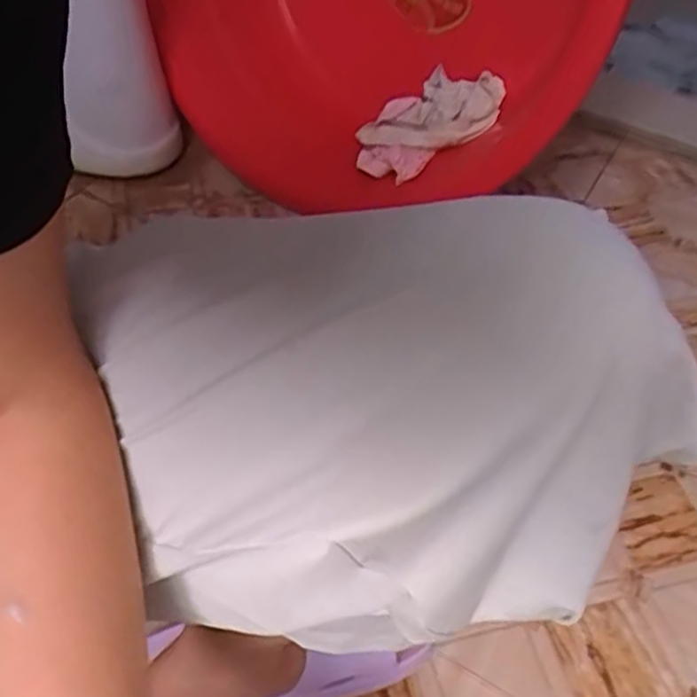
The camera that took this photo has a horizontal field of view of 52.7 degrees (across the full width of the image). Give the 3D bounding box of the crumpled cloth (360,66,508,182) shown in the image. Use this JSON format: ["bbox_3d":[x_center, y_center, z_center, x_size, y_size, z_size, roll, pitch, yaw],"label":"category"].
[{"bbox_3d":[0.102,-0.289,0.934,0.197,0.055,0.141,-10,58,21],"label":"crumpled cloth"}]

